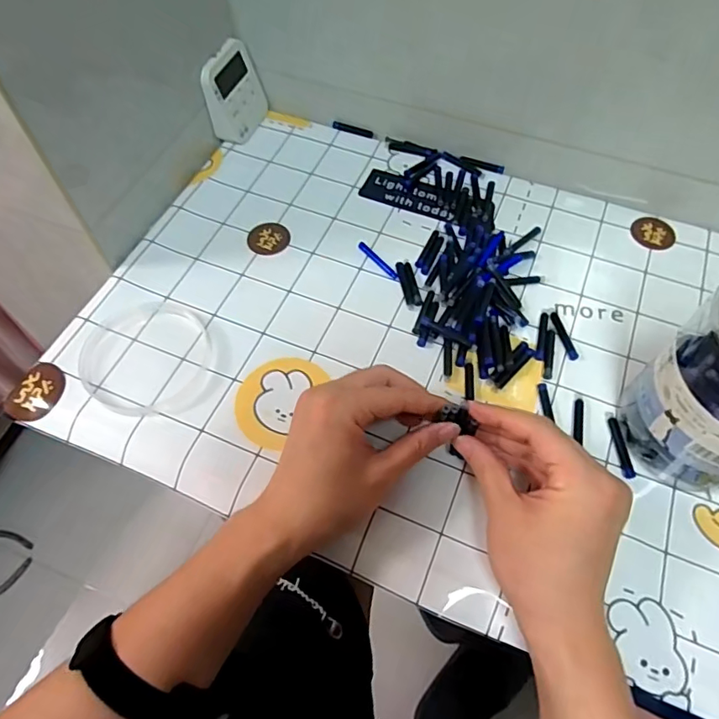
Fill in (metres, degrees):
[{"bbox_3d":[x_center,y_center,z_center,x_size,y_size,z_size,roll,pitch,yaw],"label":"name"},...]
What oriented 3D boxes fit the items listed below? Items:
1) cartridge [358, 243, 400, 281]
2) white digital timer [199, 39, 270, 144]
[{"bbox_3d":[0.018,-0.091,0.490,0.008,0.004,0.055,-35,66,-18],"label":"cartridge"},{"bbox_3d":[-0.135,-0.279,0.563,0.021,0.082,0.078,9,61,27],"label":"white digital timer"}]

